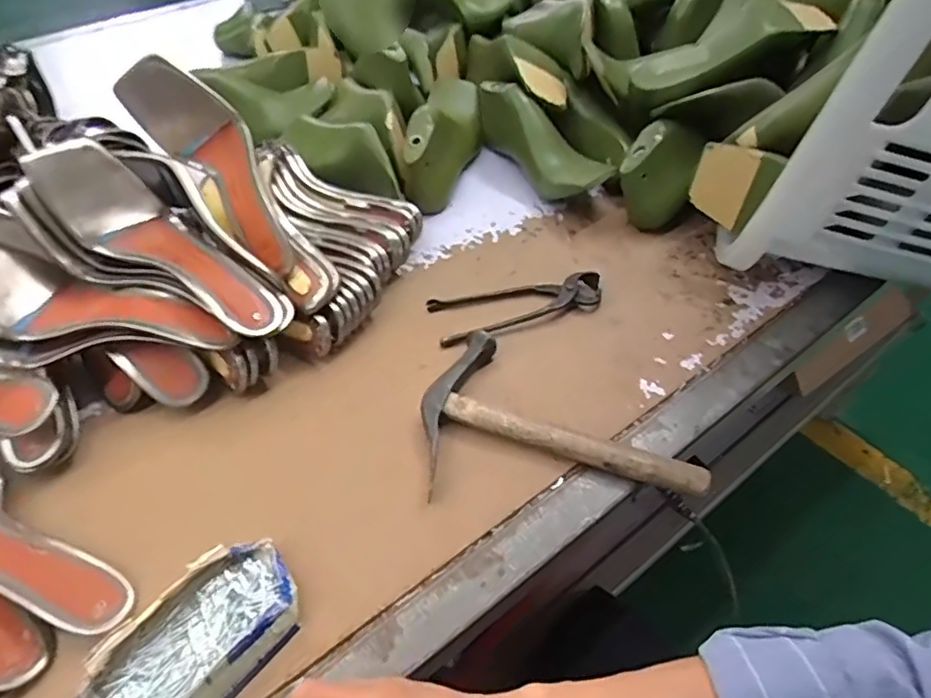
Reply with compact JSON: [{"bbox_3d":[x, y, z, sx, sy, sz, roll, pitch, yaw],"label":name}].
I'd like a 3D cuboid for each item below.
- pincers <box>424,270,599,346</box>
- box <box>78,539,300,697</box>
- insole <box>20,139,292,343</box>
[{"bbox_3d":[0.053,-0.042,0.582,0.167,0.022,0.066,-11,50,-9],"label":"pincers"},{"bbox_3d":[-0.172,0.190,0.379,0.080,0.034,0.135,35,58,26],"label":"box"},{"bbox_3d":[-0.248,-0.084,0.494,0.226,0.046,0.070,38,57,2],"label":"insole"}]

